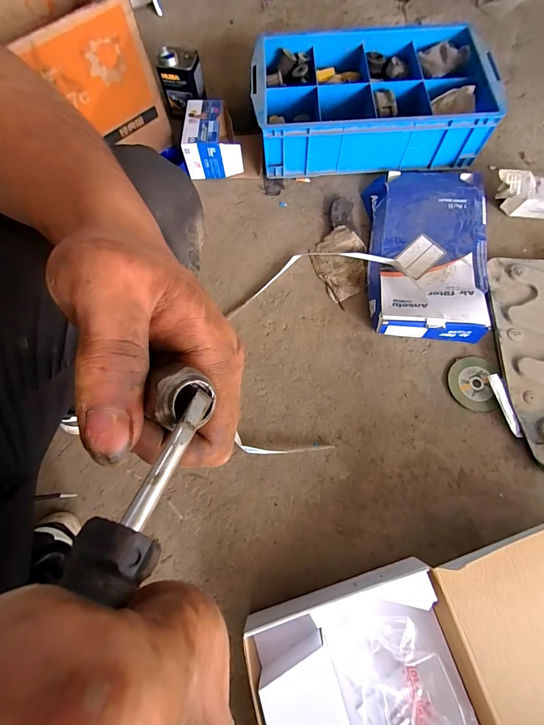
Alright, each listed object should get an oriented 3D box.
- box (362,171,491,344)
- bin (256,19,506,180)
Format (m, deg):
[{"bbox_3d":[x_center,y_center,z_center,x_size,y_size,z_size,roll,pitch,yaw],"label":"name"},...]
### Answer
[{"bbox_3d":[0.328,-0.247,0.664,0.248,0.065,0.419,5,71,4],"label":"box"},{"bbox_3d":[0.214,-0.608,0.750,0.493,0.130,0.303,-1,71,2],"label":"bin"}]

